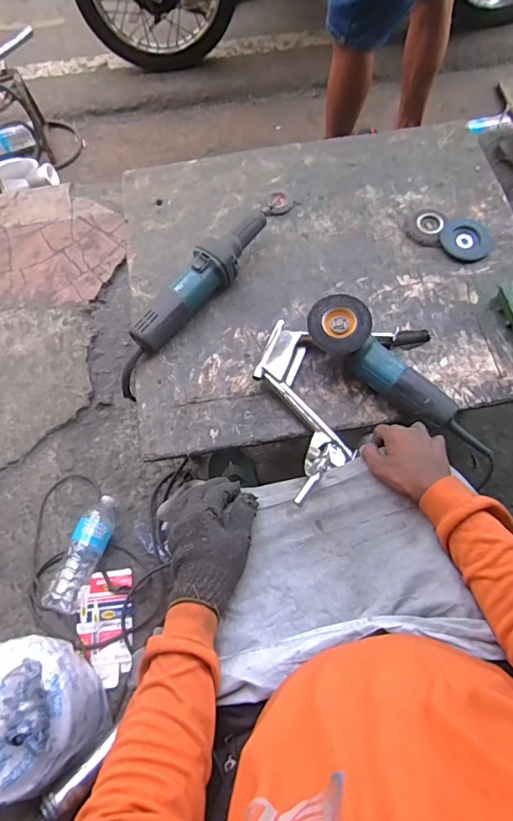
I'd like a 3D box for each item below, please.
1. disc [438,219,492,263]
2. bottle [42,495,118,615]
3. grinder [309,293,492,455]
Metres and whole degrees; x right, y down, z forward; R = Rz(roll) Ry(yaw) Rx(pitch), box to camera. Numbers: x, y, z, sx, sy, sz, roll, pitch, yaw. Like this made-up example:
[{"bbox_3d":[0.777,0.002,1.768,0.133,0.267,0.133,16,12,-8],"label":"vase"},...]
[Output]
[{"bbox_3d":[0.408,-0.332,0.899,0.104,0.018,0.091,-42,72,-13],"label":"disc"},{"bbox_3d":[-0.382,0.315,1.041,0.070,0.090,0.259,14,69,8],"label":"bottle"},{"bbox_3d":[0.254,-0.085,0.763,0.341,0.099,0.165,33,72,14],"label":"grinder"}]

